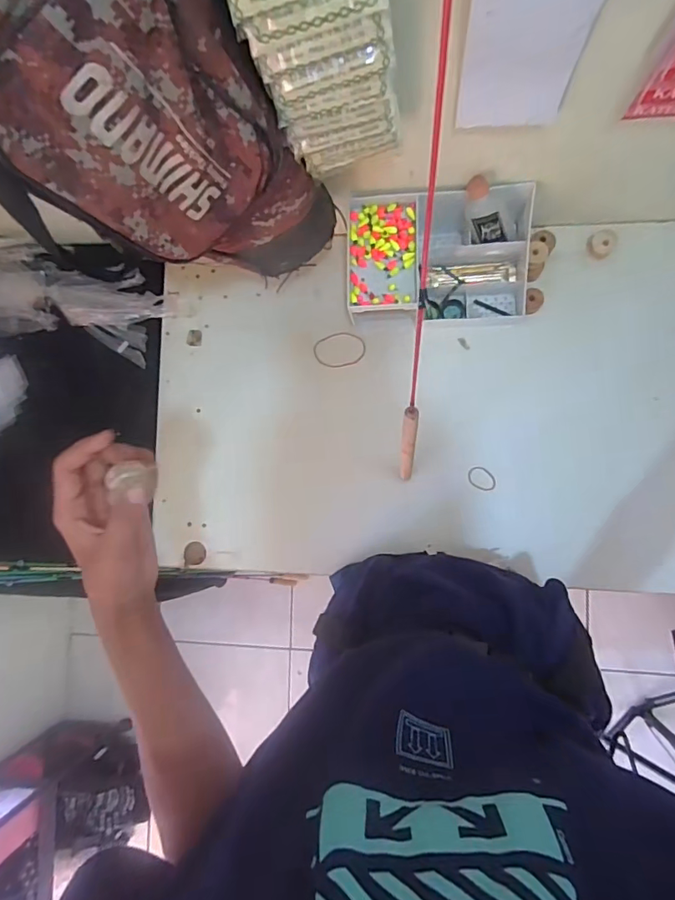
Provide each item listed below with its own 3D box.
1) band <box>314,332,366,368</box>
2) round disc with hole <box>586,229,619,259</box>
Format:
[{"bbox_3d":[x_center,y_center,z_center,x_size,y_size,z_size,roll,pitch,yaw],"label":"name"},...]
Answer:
[{"bbox_3d":[0.003,-0.146,0.714,0.076,0.005,0.049,-4,86,7],"label":"band"},{"bbox_3d":[0.358,-0.279,0.660,0.033,0.011,0.036,0,86,8],"label":"round disc with hole"}]

